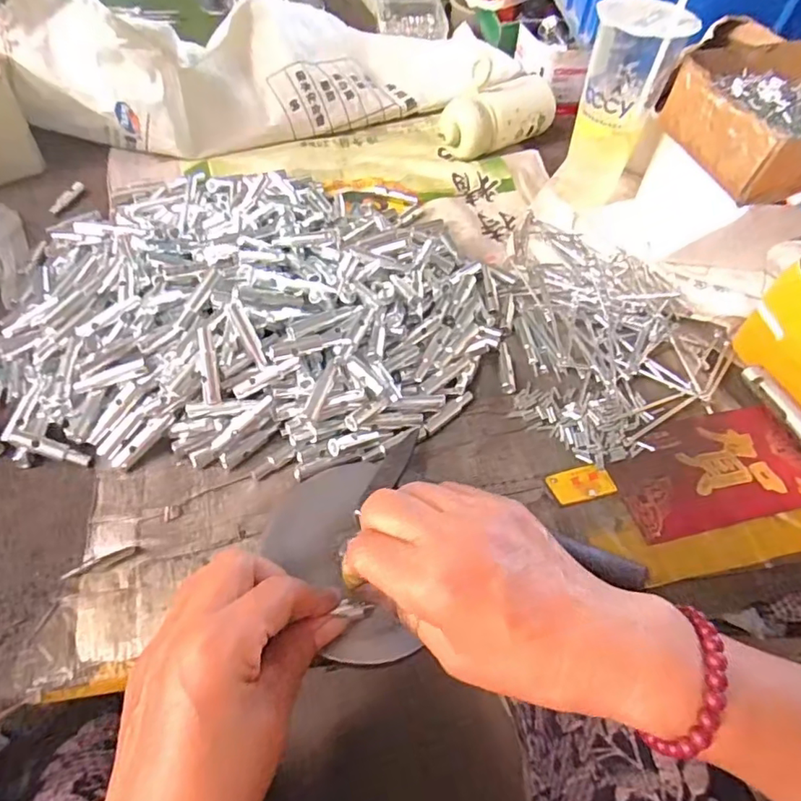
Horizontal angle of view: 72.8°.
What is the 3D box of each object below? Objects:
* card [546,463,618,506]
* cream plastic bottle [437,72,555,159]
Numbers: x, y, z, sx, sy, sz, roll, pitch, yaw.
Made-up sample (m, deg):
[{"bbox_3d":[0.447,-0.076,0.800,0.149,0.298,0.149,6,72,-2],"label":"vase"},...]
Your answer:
[{"bbox_3d":[0.127,0.059,0.383,0.045,0.004,0.025,-12,54,-12],"label":"card"},{"bbox_3d":[0.116,-0.339,0.651,0.143,0.070,0.058,-27,59,-22],"label":"cream plastic bottle"}]

